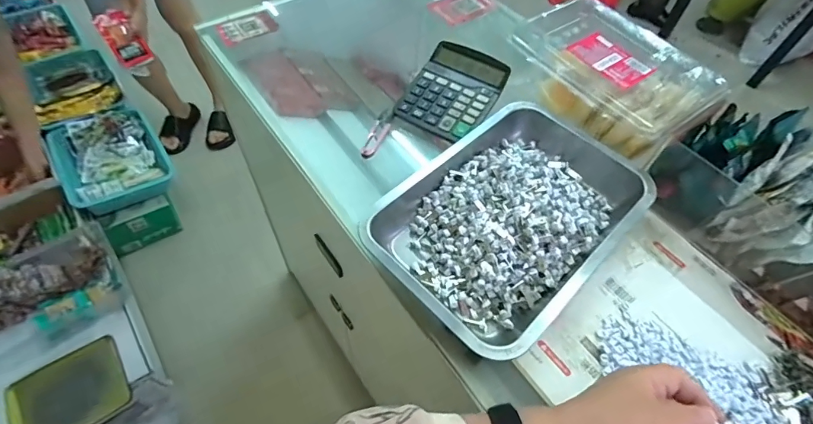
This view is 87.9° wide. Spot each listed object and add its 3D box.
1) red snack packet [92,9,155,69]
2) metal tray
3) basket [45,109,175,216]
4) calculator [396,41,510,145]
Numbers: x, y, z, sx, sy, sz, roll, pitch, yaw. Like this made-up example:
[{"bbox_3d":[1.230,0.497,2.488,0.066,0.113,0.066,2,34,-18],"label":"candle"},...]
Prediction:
[{"bbox_3d":[-0.794,-0.491,1.187,0.093,0.020,0.181,-32,89,-38],"label":"red snack packet"},{"bbox_3d":[0.118,-0.001,0.483,0.306,0.055,0.214,-37,65,-25],"label":"metal tray"},{"bbox_3d":[-0.977,-0.179,1.399,0.293,0.120,0.324,-28,61,-20],"label":"basket"},{"bbox_3d":[0.067,-0.176,0.599,0.117,0.034,0.153,30,59,17],"label":"calculator"}]

